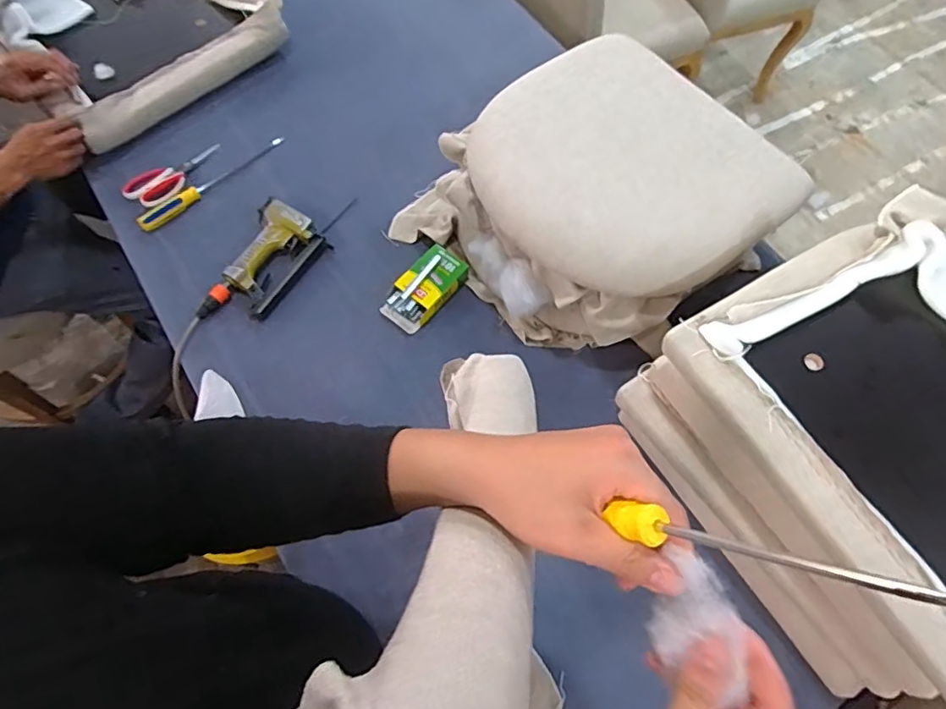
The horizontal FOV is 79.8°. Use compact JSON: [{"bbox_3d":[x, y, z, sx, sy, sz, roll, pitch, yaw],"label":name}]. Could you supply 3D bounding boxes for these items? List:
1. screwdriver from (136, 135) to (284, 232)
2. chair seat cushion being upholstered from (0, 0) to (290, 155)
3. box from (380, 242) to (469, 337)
[{"bbox_3d":[-0.471,-0.321,1.028,0.027,0.026,0.304,39,68,14],"label":"screwdriver"},{"bbox_3d":[-0.709,-0.668,1.142,0.515,0.124,0.456,38,68,14],"label":"chair seat cushion being upholstered"},{"bbox_3d":[-0.080,-0.112,0.949,0.082,0.036,0.153,38,68,14],"label":"box"}]

